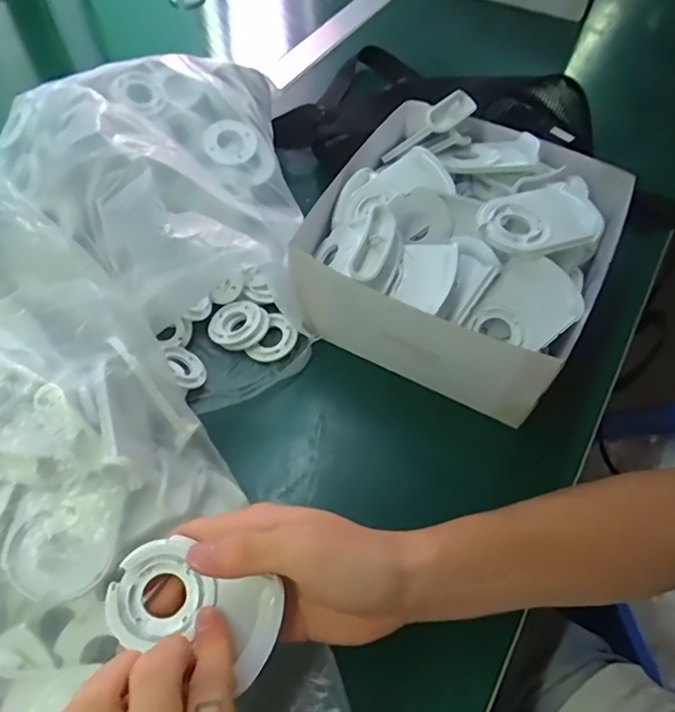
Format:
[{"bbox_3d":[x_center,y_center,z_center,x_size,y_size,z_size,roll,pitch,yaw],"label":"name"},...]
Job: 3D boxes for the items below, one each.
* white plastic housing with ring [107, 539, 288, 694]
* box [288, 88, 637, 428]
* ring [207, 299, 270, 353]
[{"bbox_3d":[-0.069,0.124,0.269,0.082,0.016,0.049,20,57,-6],"label":"white plastic housing with ring"},{"bbox_3d":[0.093,-0.092,0.426,0.214,0.114,0.211,25,60,14],"label":"box"},{"bbox_3d":[-0.080,-0.026,0.433,0.045,0.014,0.041,1,57,-1],"label":"ring"}]

